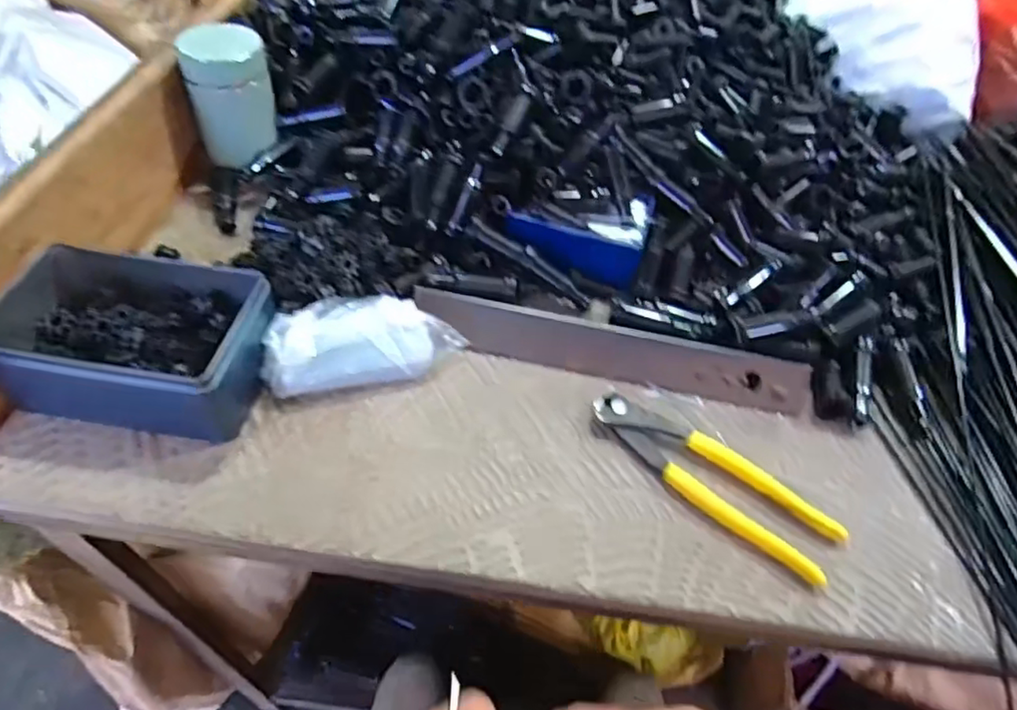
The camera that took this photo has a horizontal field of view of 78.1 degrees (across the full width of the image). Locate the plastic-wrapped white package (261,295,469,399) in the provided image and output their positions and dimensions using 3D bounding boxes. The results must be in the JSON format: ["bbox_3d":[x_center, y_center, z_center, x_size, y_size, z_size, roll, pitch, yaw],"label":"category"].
[{"bbox_3d":[-0.100,-0.011,0.433,0.128,0.032,0.055,-10,53,-13],"label":"plastic-wrapped white package"}]

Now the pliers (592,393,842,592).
[{"bbox_3d":[0.128,0.078,0.402,0.165,0.017,0.045,34,56,20],"label":"pliers"}]

